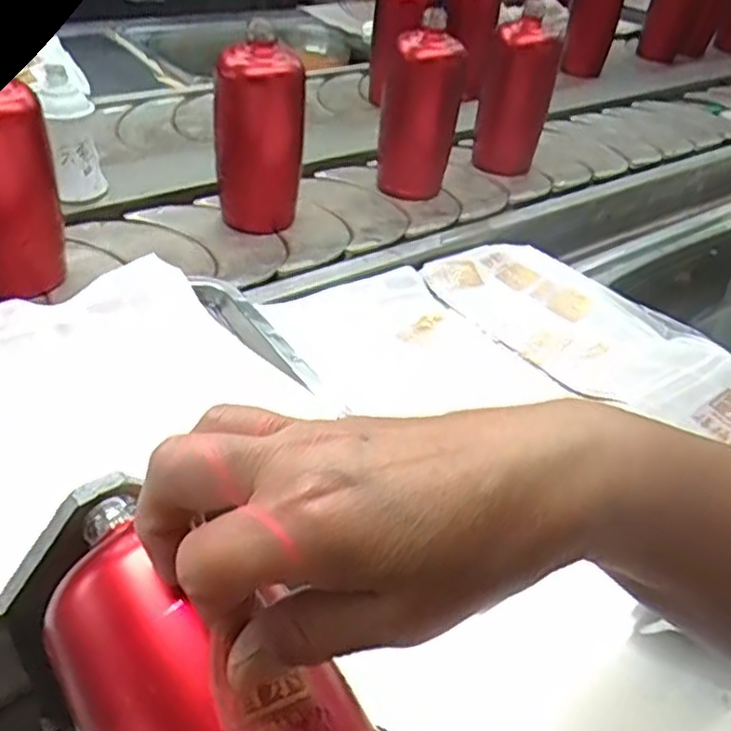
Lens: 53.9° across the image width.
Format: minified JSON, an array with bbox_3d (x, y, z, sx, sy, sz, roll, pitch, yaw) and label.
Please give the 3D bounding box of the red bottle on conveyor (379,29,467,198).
[{"bbox_3d":[0.060,-0.275,0.804,0.078,0.167,0.060,6,37,0],"label":"red bottle on conveyor"}]

